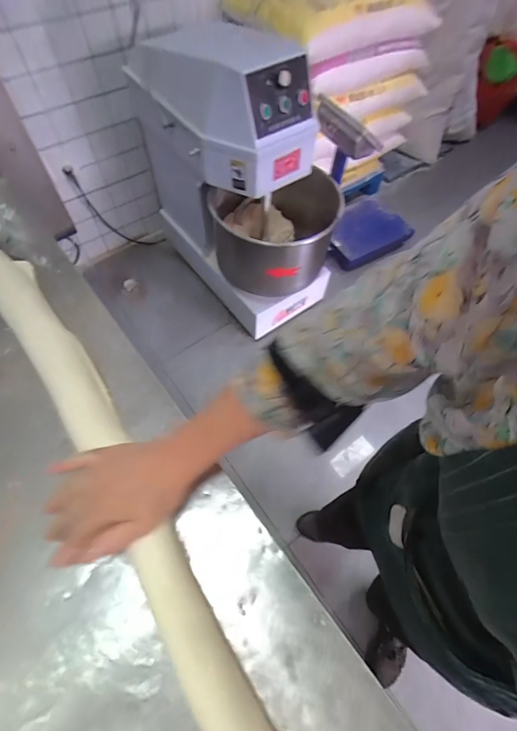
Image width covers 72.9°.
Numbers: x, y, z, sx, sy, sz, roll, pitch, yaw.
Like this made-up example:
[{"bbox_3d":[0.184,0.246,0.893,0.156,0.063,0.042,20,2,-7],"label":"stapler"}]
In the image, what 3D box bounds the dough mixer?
[{"bbox_3d":[-0.019,-0.618,1.228,0.452,0.774,0.699,-38,70,-21],"label":"dough mixer"}]

